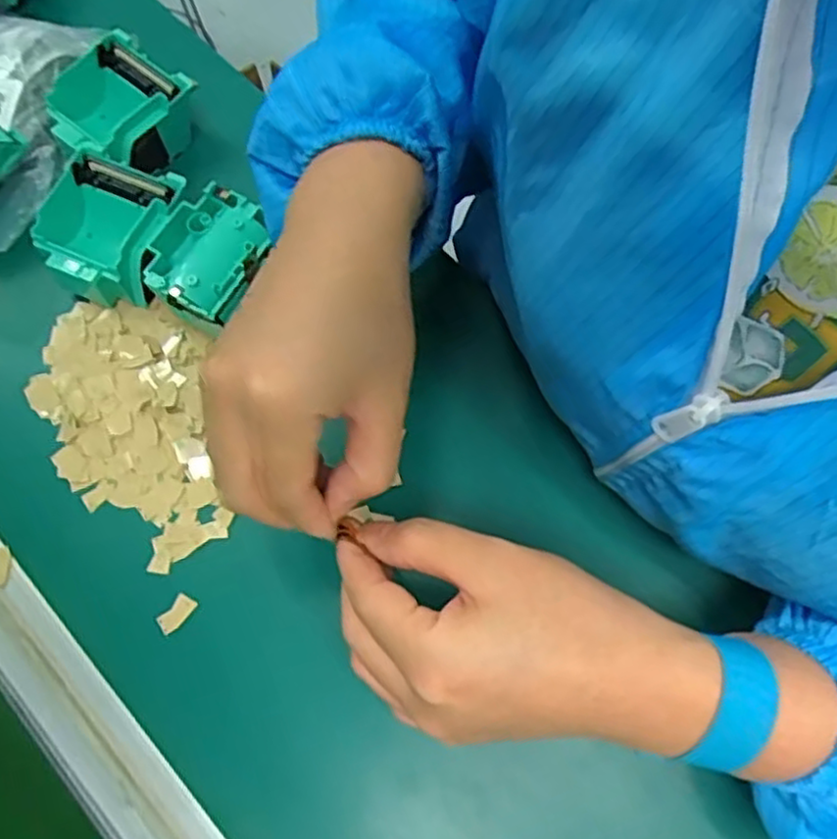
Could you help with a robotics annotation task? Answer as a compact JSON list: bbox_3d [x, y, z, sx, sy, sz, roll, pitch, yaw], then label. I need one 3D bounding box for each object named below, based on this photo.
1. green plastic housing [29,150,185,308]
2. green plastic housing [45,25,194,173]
[{"bbox_3d":[-0.180,-0.111,0.416,0.074,0.035,0.074,22,67,2],"label":"green plastic housing"},{"bbox_3d":[-0.184,-0.190,0.441,0.072,0.036,0.073,38,69,9],"label":"green plastic housing"}]

